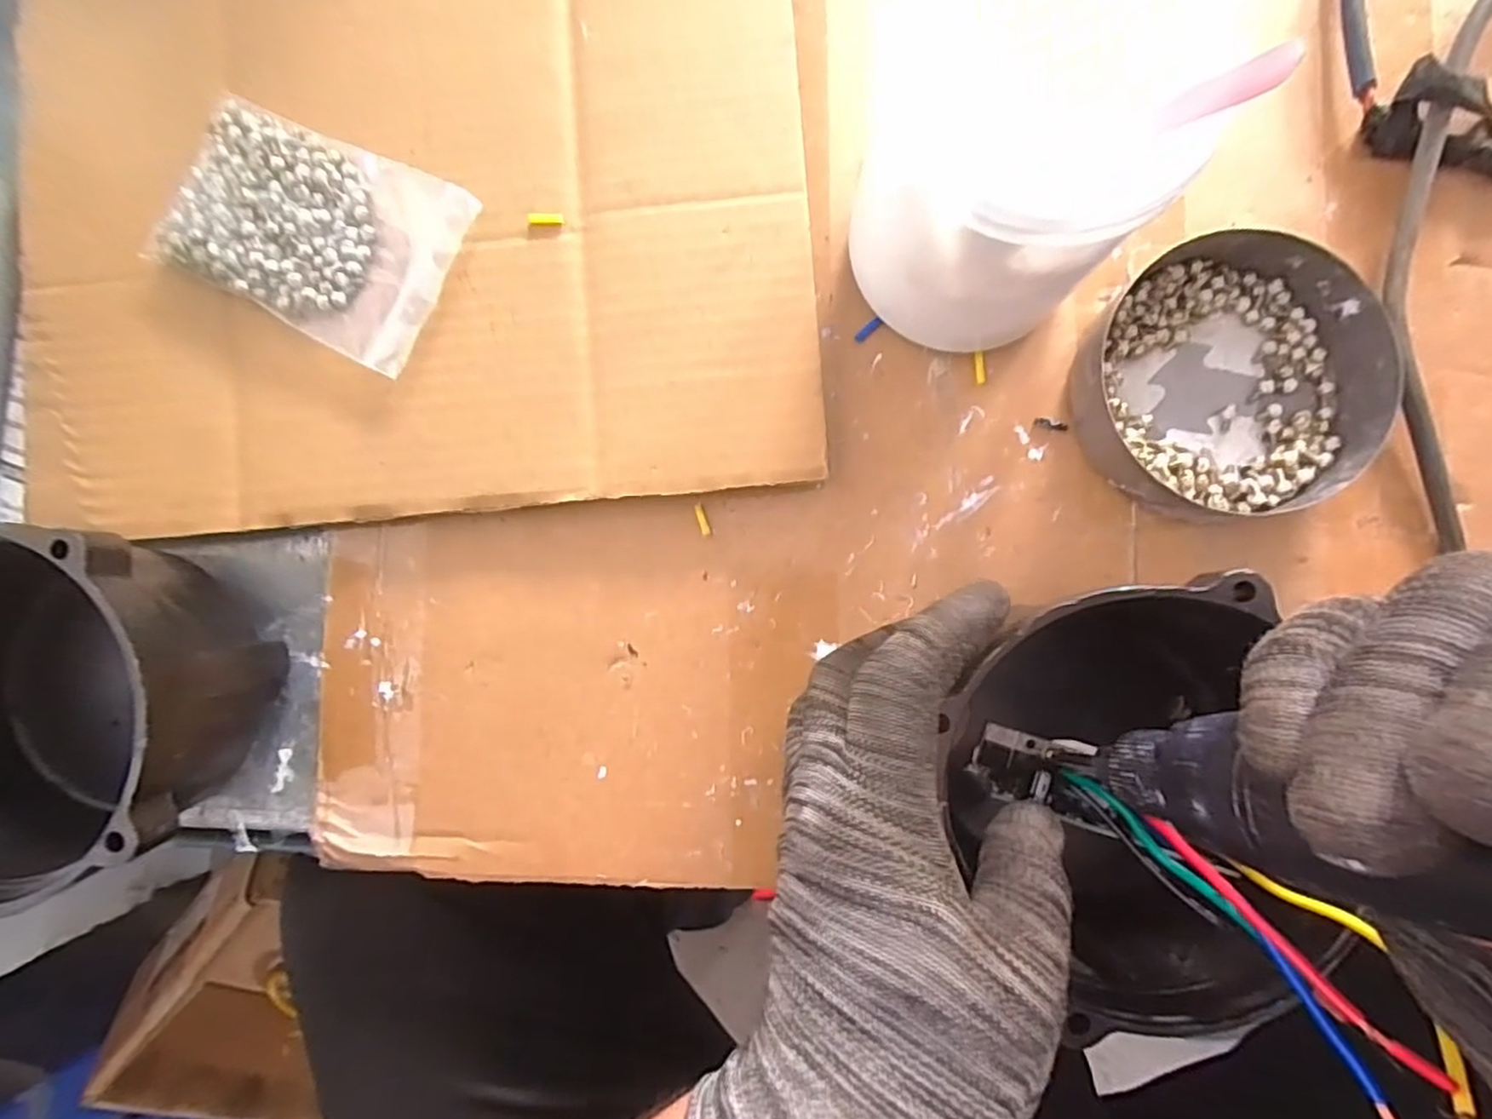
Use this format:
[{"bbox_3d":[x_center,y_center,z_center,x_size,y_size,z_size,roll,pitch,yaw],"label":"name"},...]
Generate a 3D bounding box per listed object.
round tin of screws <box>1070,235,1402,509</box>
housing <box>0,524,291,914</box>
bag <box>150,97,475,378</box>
[{"bbox_3d":[0.187,-0.074,0.263,0.104,0.027,0.108,0,85,3],"label":"round tin of screws"},{"bbox_3d":[-0.259,0.054,0.256,0.133,0.083,0.119,-18,85,1],"label":"housing"},{"bbox_3d":[-0.177,-0.135,0.276,0.113,0.013,0.078,24,87,4],"label":"bag"}]

